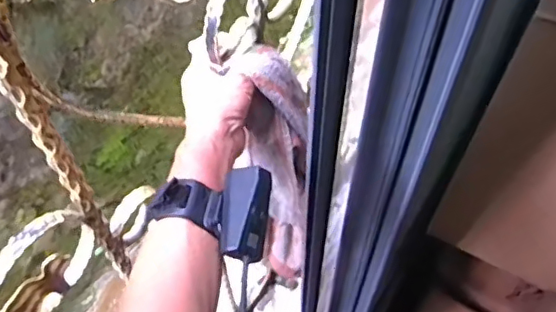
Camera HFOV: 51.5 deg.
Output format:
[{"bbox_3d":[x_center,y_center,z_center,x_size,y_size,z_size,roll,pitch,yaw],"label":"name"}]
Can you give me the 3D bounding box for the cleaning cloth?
[{"bbox_3d":[0.002,0.040,0.663,0.052,0.353,0.095,-17,51,-11],"label":"cleaning cloth"}]

